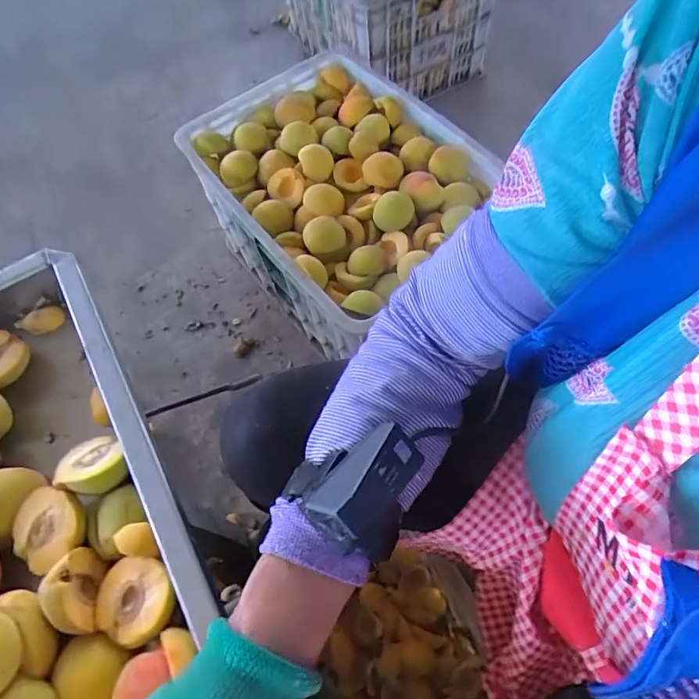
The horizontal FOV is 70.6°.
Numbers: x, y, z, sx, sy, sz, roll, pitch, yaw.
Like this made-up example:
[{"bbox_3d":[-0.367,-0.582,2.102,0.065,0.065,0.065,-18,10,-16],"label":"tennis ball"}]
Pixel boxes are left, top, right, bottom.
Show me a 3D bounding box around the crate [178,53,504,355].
[{"bbox_3d":[-0.014,-0.263,0.886,0.381,0.230,0.500,-37,66,-15],"label":"crate"}]

